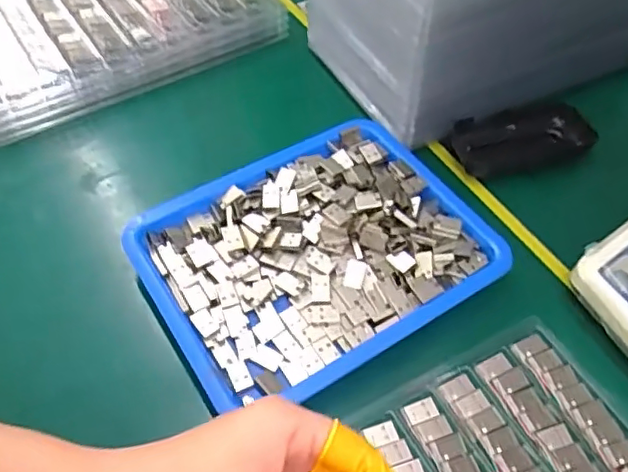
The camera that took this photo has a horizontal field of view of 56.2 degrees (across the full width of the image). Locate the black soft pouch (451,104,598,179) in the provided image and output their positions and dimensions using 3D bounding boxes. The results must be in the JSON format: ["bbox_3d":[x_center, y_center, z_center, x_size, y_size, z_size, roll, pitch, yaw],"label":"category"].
[{"bbox_3d":[0.167,-0.077,0.475,0.109,0.019,0.052,-15,54,-12],"label":"black soft pouch"}]

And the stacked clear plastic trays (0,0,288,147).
[{"bbox_3d":[-0.195,-0.198,0.554,0.297,0.049,0.169,-25,57,-18],"label":"stacked clear plastic trays"}]

